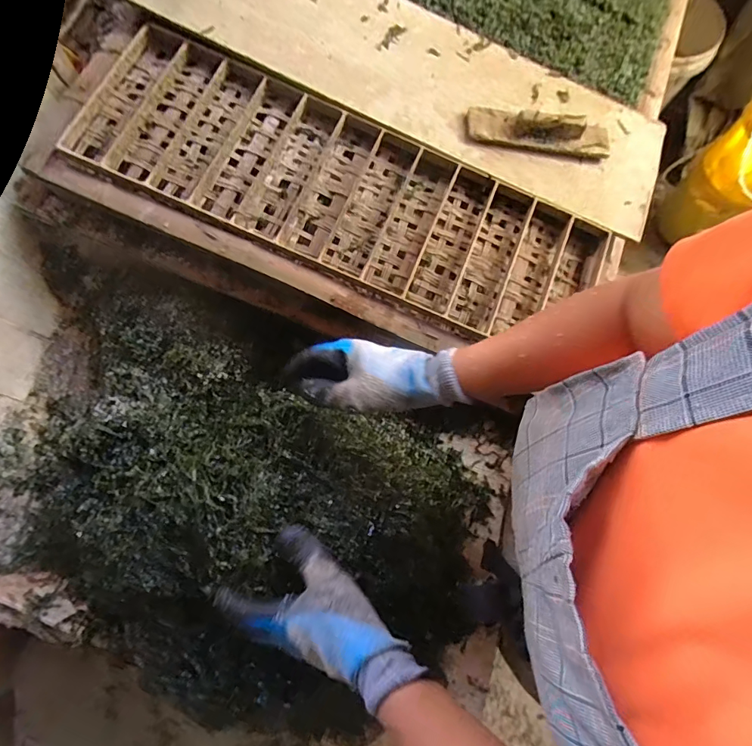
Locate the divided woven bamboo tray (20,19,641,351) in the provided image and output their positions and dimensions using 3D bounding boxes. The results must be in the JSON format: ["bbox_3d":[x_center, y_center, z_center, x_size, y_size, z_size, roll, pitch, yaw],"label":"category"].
[{"bbox_3d":[-0.038,-0.218,0.595,0.724,0.033,0.269,22,73,-3],"label":"divided woven bamboo tray"}]

